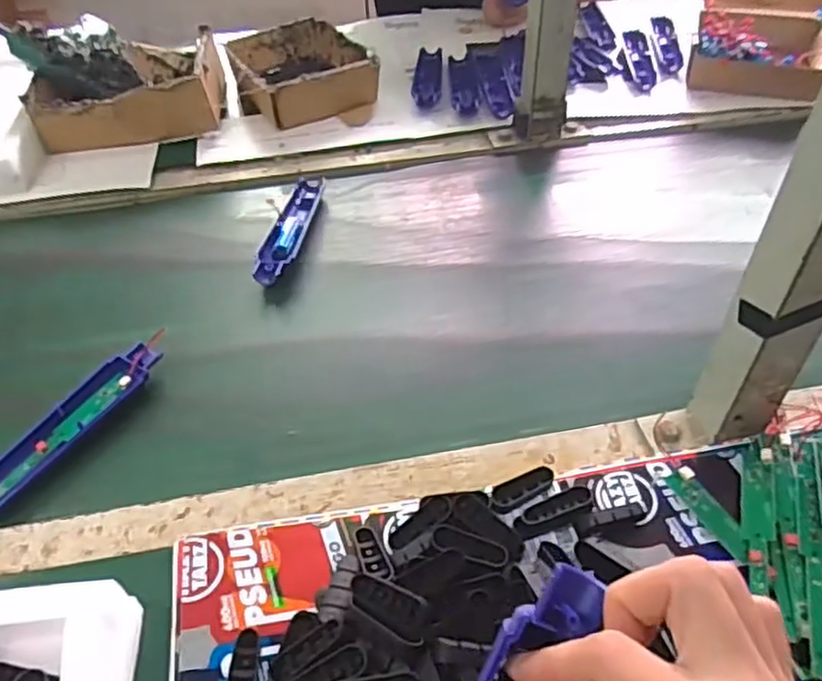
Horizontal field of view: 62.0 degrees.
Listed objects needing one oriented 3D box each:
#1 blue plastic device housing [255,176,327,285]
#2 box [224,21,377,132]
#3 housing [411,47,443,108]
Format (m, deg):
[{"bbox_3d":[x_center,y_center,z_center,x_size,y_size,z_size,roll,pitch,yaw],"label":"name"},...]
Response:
[{"bbox_3d":[-0.123,-0.113,0.702,0.036,0.018,0.166,4,44,6],"label":"blue plastic device housing"},{"bbox_3d":[-0.140,-0.352,0.903,0.157,0.061,0.178,-18,46,-17],"label":"box"},{"bbox_3d":[0.023,-0.353,0.919,0.036,0.013,0.168,2,46,3],"label":"housing"}]

